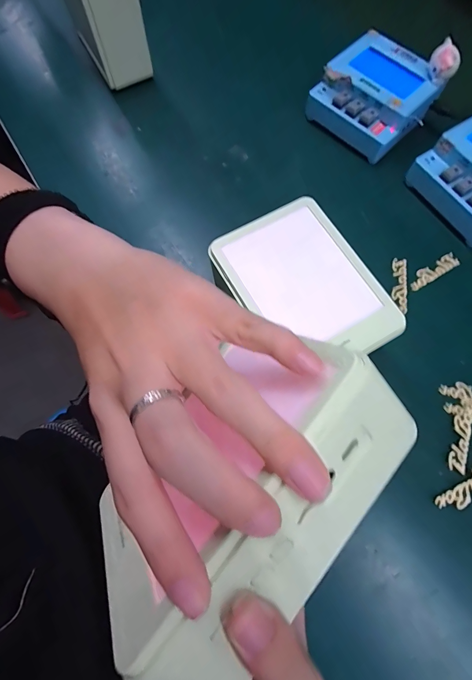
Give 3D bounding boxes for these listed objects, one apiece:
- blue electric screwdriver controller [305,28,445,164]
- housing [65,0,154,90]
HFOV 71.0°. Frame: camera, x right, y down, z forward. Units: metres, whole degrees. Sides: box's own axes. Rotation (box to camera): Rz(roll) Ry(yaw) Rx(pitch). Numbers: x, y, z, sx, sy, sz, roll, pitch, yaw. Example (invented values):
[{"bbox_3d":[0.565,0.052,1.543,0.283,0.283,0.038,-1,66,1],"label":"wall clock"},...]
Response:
[{"bbox_3d":[0.147,-0.260,0.354,0.098,0.044,0.105,-42,77,-10],"label":"blue electric screwdriver controller"},{"bbox_3d":[-0.153,-0.377,0.362,0.053,0.102,0.142,-29,75,-7],"label":"housing"}]

